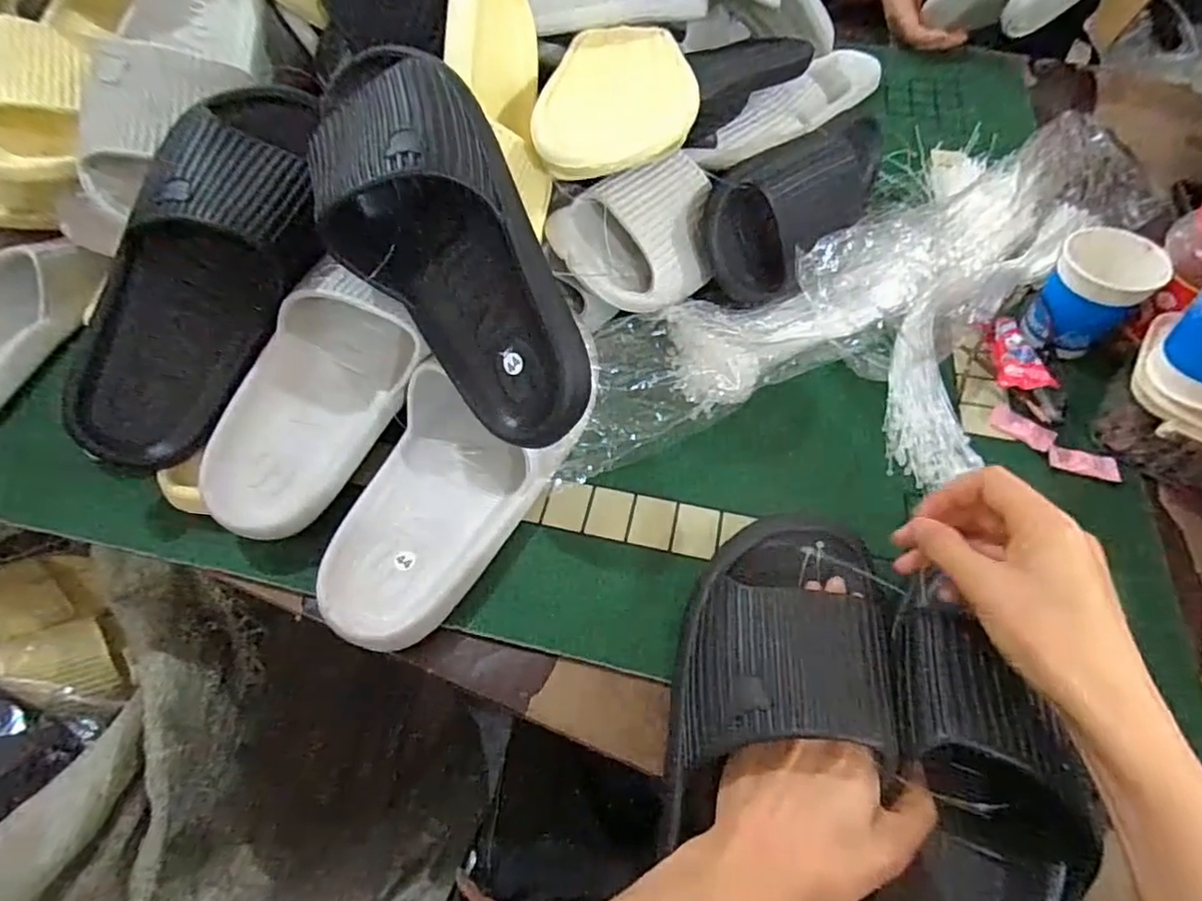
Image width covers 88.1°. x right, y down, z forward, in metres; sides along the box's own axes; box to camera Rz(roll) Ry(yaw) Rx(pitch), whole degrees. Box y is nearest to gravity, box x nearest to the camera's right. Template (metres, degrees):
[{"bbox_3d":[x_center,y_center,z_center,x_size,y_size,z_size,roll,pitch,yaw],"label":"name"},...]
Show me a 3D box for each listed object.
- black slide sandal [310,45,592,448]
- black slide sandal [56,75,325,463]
[{"bbox_3d":[-0.093,-0.122,0.376,0.113,0.077,0.262,-31,91,-18],"label":"black slide sandal"},{"bbox_3d":[-0.264,-0.114,0.410,0.103,0.068,0.268,27,93,19],"label":"black slide sandal"}]

